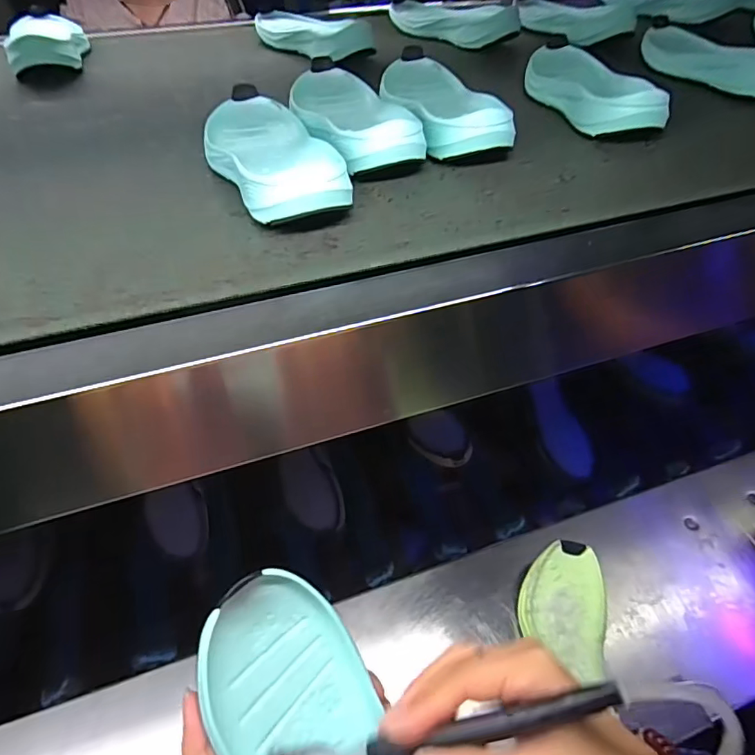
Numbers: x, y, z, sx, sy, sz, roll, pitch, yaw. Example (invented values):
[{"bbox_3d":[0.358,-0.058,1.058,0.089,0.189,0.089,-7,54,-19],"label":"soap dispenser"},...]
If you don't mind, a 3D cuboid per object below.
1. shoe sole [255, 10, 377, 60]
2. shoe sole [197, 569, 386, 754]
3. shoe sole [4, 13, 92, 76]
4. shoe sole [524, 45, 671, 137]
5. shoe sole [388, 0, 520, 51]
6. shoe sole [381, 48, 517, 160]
[{"bbox_3d":[-0.095,-0.476,0.698,0.084,0.046,0.223,-26,51,-23],"label":"shoe sole"},{"bbox_3d":[-0.022,0.195,0.261,0.077,0.024,0.191,-33,84,-27],"label":"shoe sole"},{"bbox_3d":[-0.436,-0.451,0.666,0.085,0.043,0.226,-17,48,-16],"label":"shoe sole"},{"bbox_3d":[0.220,-0.313,0.533,0.083,0.036,0.227,-8,49,-3],"label":"shoe sole"},{"bbox_3d":[0.107,-0.522,0.733,0.077,0.043,0.237,-23,50,-21],"label":"shoe sole"},{"bbox_3d":[0.056,-0.273,0.497,0.083,0.038,0.228,-7,46,-7],"label":"shoe sole"}]

